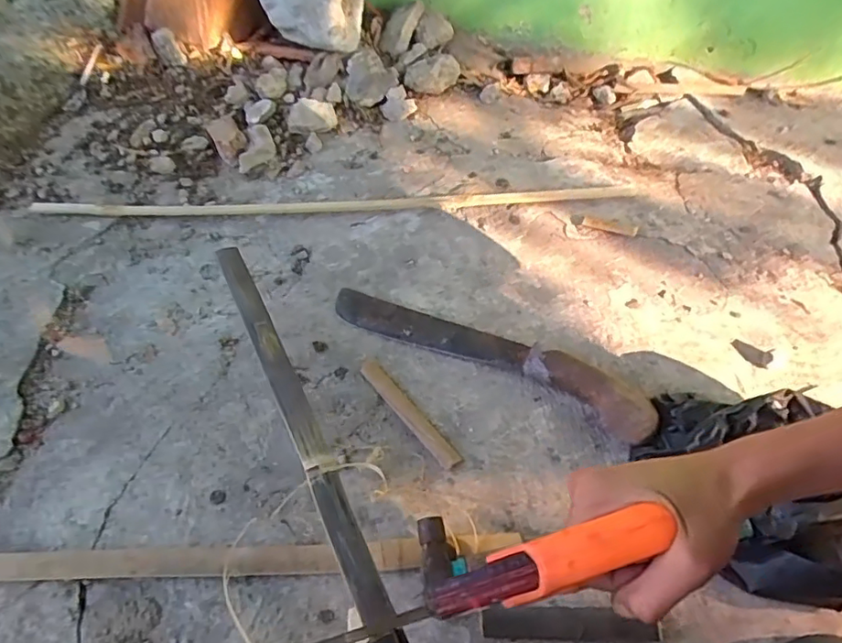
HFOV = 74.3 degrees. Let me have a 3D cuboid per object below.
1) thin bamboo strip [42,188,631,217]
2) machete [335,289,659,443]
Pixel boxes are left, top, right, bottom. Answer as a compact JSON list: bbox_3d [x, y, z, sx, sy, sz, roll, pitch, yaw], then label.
[{"bbox_3d":[-0.144,-0.178,0.841,0.893,0.010,0.036,-1,50,2],"label":"thin bamboo strip"},{"bbox_3d":[0.064,0.030,0.635,0.398,0.041,0.072,24,55,21],"label":"machete"}]

